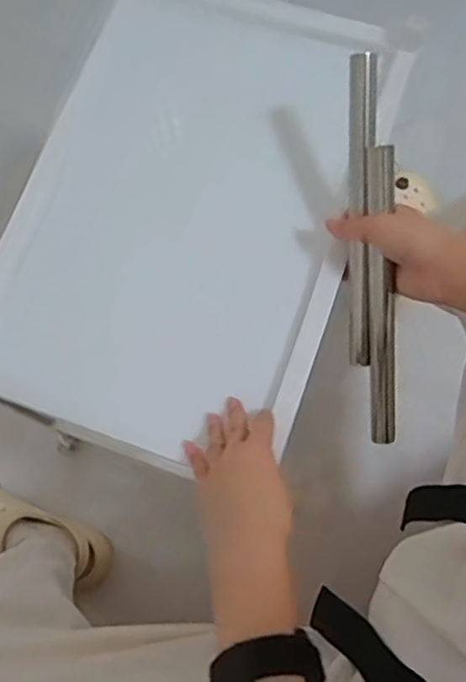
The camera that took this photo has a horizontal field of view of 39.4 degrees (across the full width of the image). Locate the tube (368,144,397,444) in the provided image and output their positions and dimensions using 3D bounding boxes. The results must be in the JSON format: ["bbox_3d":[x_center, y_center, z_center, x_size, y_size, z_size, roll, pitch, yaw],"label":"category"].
[{"bbox_3d":[0.126,-0.032,0.549,0.021,0.012,0.252,-4,105,0],"label":"tube"}]

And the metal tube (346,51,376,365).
[{"bbox_3d":[0.106,-0.103,0.540,0.019,0.019,0.250,-2,105,1],"label":"metal tube"}]

